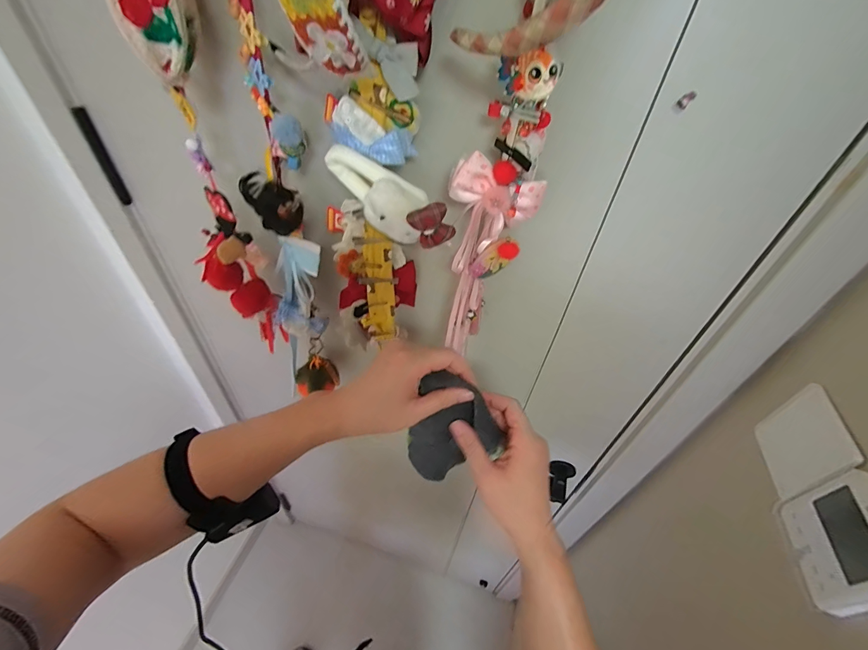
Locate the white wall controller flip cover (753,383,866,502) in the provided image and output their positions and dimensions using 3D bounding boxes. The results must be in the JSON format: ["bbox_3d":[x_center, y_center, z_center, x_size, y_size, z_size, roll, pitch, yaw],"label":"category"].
[{"bbox_3d":[0.352,0.113,0.356,0.005,0.082,0.087,19,42,2],"label":"white wall controller flip cover"}]

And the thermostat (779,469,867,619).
[{"bbox_3d":[0.324,0.169,0.291,0.013,0.090,0.090,12,40,10],"label":"thermostat"}]

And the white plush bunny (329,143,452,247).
[{"bbox_3d":[-0.044,-0.127,0.377,0.140,0.063,0.050,36,44,1],"label":"white plush bunny"}]

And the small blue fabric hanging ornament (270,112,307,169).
[{"bbox_3d":[-0.147,-0.186,0.376,0.034,0.051,0.035,-12,42,-18],"label":"small blue fabric hanging ornament"}]

